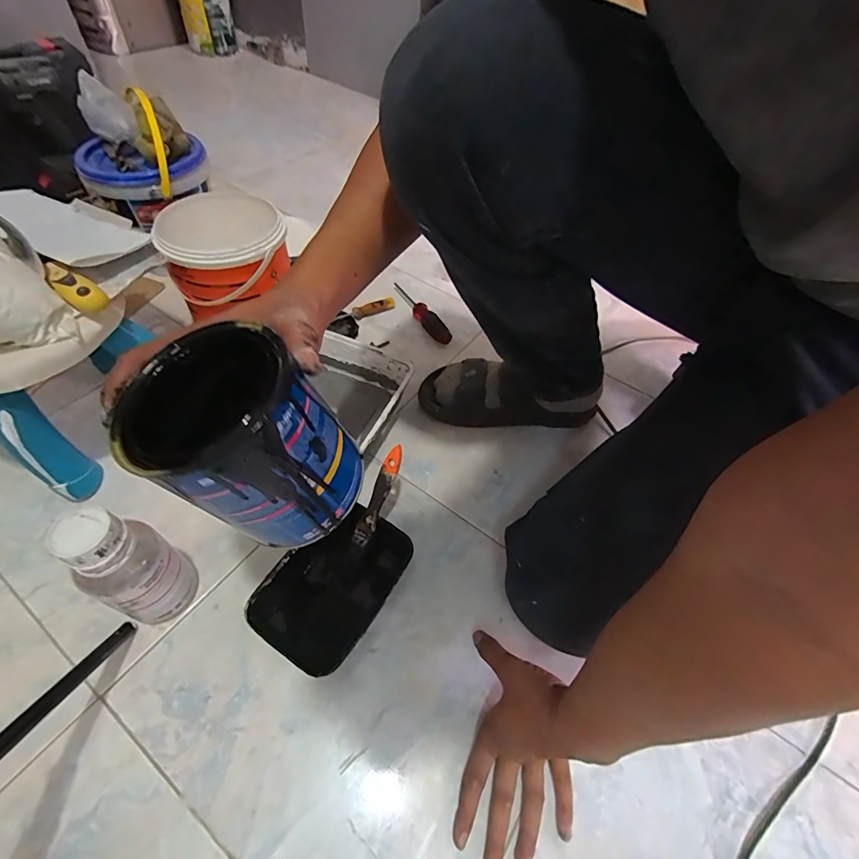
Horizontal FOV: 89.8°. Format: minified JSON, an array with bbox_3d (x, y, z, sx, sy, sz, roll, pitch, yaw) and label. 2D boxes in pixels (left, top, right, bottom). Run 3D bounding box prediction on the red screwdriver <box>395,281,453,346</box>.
[{"bbox_3d":[-0.014,-0.218,0.812,0.033,0.030,0.165,-27,59,-23],"label":"red screwdriver"}]

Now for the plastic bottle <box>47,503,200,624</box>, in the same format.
[{"bbox_3d":[-0.294,0.140,0.431,0.060,0.171,0.070,26,55,14],"label":"plastic bottle"}]

